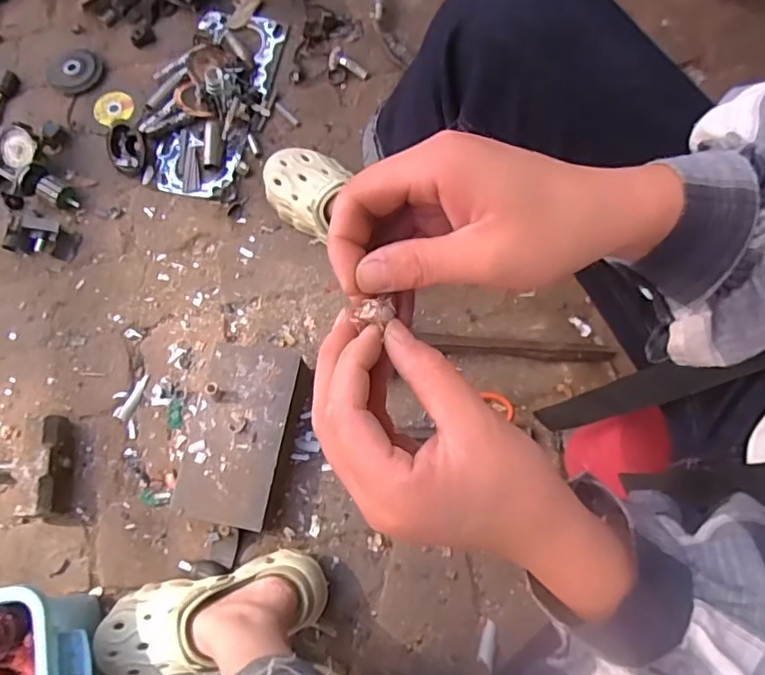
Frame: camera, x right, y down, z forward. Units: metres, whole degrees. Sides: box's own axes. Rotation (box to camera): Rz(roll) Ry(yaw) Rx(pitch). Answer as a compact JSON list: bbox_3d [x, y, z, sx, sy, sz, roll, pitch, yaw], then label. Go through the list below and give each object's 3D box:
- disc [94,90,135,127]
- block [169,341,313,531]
[{"bbox_3d":[-0.427,-0.364,0.914,0.058,0.010,0.063,1,76,-4],"label":"disc"},{"bbox_3d":[-0.180,0.121,0.755,0.123,0.059,0.229,12,76,4],"label":"block"}]

